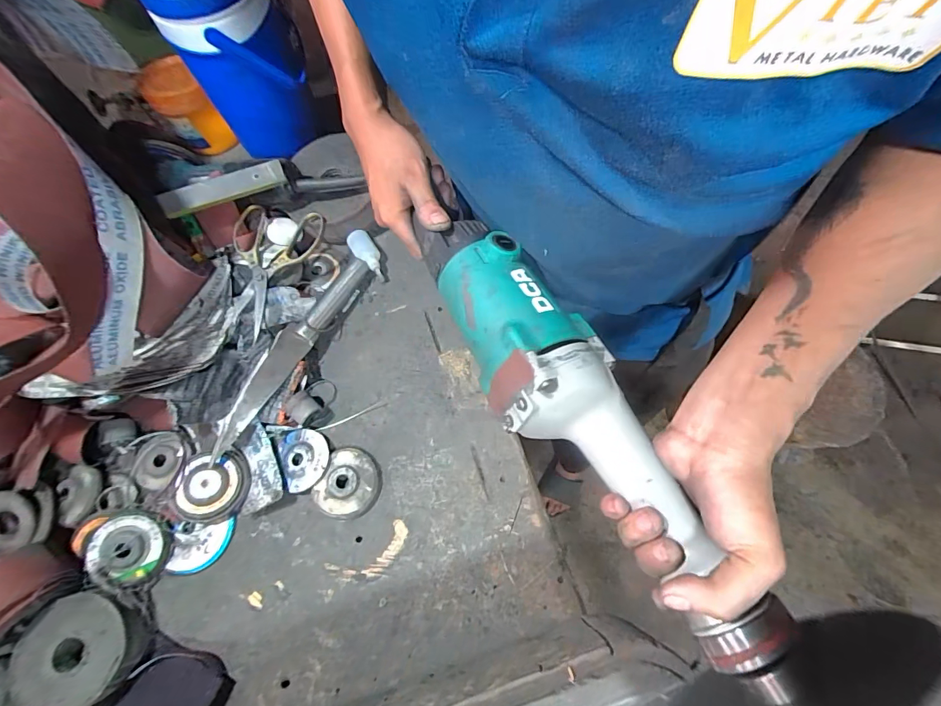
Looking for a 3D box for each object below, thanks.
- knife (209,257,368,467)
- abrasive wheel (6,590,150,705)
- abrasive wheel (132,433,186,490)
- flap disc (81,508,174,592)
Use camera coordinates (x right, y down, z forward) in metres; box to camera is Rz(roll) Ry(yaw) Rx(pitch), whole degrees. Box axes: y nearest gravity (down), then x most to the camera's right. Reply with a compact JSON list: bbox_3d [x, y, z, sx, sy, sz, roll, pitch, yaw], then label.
[{"bbox_3d":[-0.242,-0.005,0.560,0.050,0.031,0.311,25,69,11],"label":"knife"},{"bbox_3d":[-0.400,0.305,0.422,0.108,0.042,0.105,0,67,0],"label":"abrasive wheel"},{"bbox_3d":[-0.385,0.133,0.507,0.061,0.016,0.071,-24,69,-10],"label":"abrasive wheel"},{"bbox_3d":[-0.384,0.220,0.464,0.081,0.016,0.077,7,69,-19],"label":"flap disc"}]

